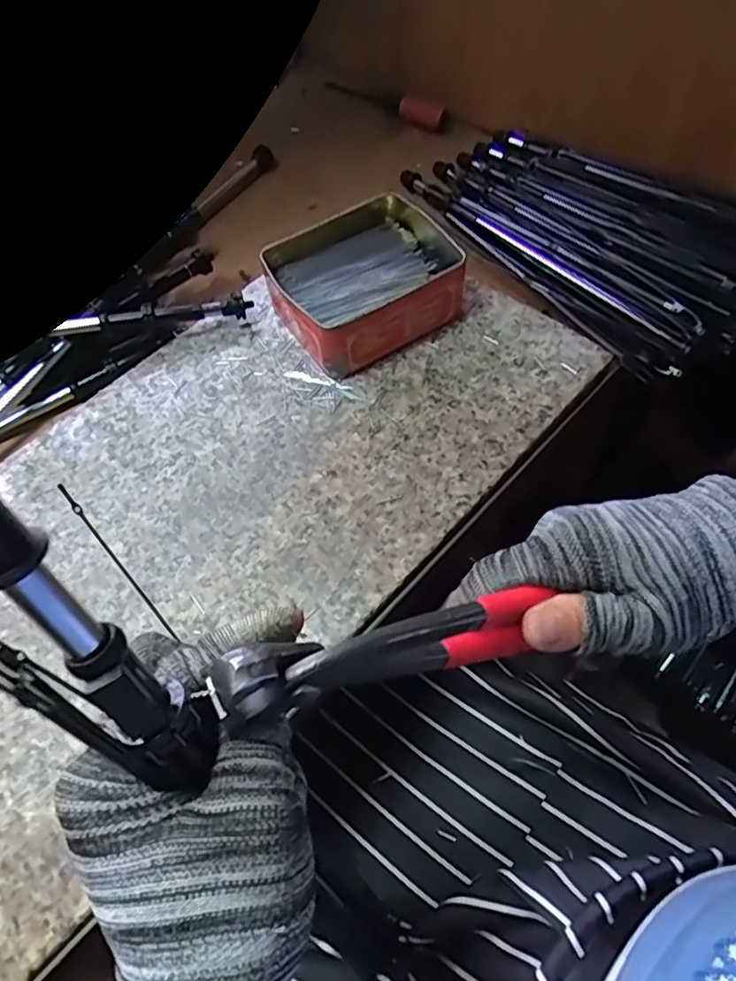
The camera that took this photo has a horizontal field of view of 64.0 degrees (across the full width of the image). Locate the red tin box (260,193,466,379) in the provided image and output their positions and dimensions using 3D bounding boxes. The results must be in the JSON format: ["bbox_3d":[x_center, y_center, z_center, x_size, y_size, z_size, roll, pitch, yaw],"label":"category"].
[{"bbox_3d":[-0.003,-0.151,0.429,0.130,0.049,0.113,-28,62,-13],"label":"red tin box"}]

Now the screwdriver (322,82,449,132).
[{"bbox_3d":[0.018,-0.404,0.610,0.140,0.015,0.023,35,67,24],"label":"screwdriver"}]

